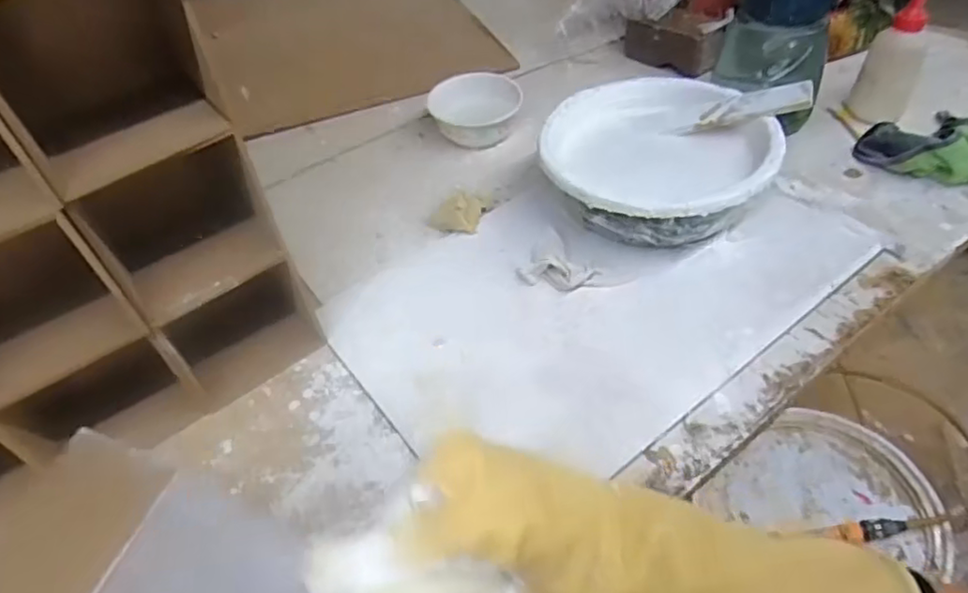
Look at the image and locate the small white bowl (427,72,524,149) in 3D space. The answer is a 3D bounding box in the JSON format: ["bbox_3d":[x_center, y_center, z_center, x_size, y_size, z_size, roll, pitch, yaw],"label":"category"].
[{"bbox_3d":[-0.009,-0.225,0.766,0.112,0.058,0.088,-8,46,0],"label":"small white bowl"}]

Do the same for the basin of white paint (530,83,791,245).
[{"bbox_3d":[0.168,-0.125,0.622,0.213,0.082,0.217,-6,46,2],"label":"basin of white paint"}]

